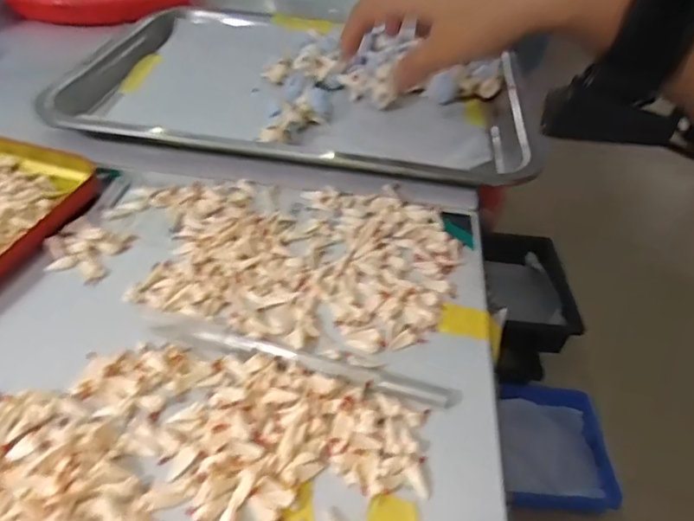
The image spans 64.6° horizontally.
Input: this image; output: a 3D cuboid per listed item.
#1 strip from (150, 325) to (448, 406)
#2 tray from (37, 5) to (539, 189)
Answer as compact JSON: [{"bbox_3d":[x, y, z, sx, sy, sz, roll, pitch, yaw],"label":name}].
[{"bbox_3d":[-0.023,0.044,0.249,0.138,0.005,0.010,14,43,7],"label":"strip"},{"bbox_3d":[-0.025,-0.148,0.451,0.351,0.023,0.258,10,42,3],"label":"tray"}]

